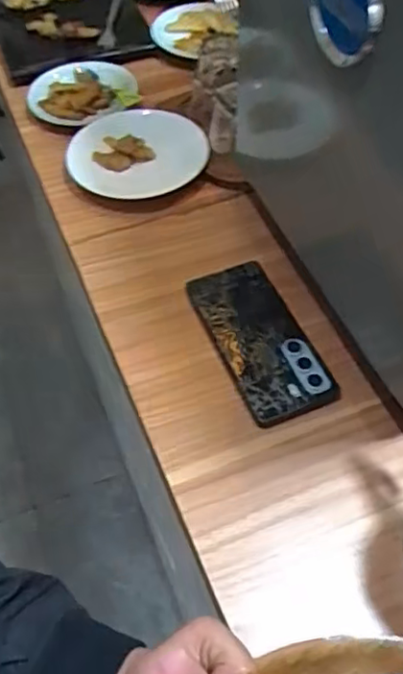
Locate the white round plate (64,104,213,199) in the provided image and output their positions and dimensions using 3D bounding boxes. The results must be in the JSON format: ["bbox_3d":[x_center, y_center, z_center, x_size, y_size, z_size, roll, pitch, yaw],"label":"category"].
[{"bbox_3d":[-0.073,-0.209,0.700,0.153,0.030,0.144,-1,53,1],"label":"white round plate"}]

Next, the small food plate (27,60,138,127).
[{"bbox_3d":[-0.150,-0.308,0.773,0.128,0.026,0.121,-1,53,1],"label":"small food plate"}]

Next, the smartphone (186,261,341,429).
[{"bbox_3d":[0.050,-0.001,0.549,0.077,0.016,0.165,-20,55,-13],"label":"smartphone"}]

